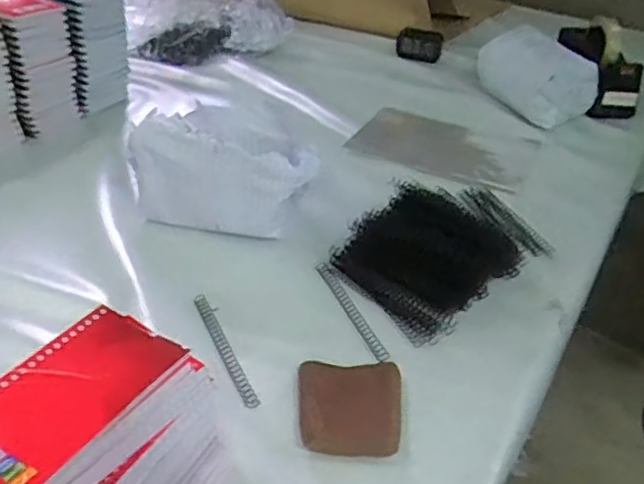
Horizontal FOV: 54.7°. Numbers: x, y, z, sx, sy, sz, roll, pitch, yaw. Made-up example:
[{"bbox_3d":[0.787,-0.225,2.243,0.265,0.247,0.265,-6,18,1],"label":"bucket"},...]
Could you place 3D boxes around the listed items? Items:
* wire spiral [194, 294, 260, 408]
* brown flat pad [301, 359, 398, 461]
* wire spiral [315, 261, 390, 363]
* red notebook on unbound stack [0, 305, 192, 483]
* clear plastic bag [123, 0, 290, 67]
[{"bbox_3d":[-0.092,0.097,0.589,0.015,0.010,0.153,-15,39,-23],"label":"wire spiral"},{"bbox_3d":[0.025,0.138,0.525,0.086,0.014,0.091,0,35,-5],"label":"brown flat pad"},{"bbox_3d":[0.029,0.068,0.642,0.014,0.008,0.157,-12,38,-20],"label":"wire spiral"},{"bbox_3d":[-0.150,0.088,0.364,0.084,0.012,0.131,22,39,24],"label":"red notebook on unbound stack"},{"bbox_3d":[-0.238,-0.436,1.189,0.332,0.133,0.146,1,35,-3],"label":"clear plastic bag"}]

